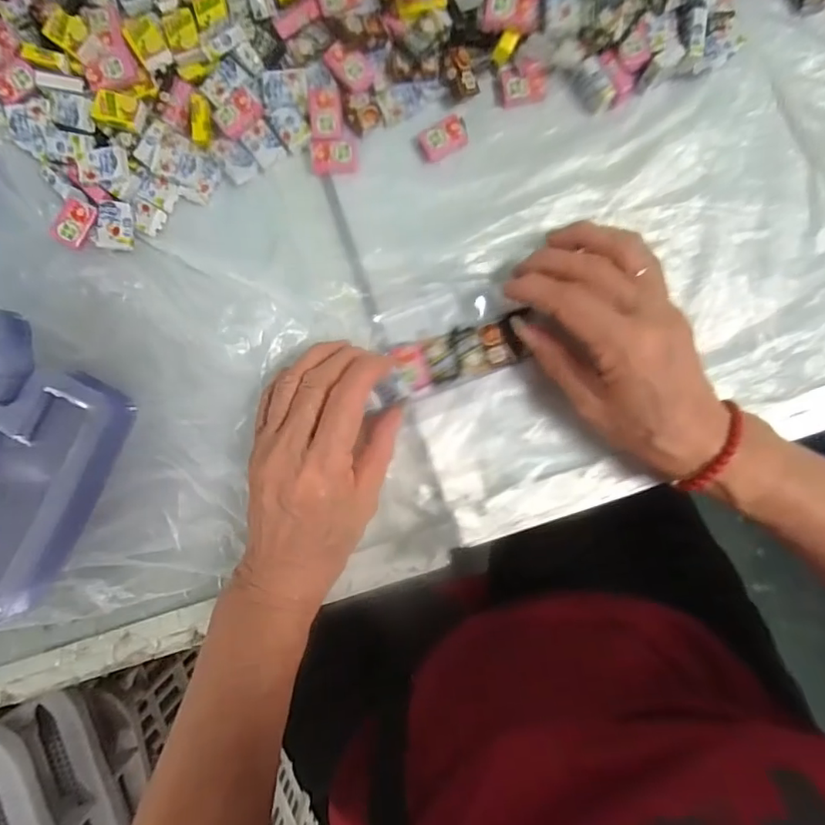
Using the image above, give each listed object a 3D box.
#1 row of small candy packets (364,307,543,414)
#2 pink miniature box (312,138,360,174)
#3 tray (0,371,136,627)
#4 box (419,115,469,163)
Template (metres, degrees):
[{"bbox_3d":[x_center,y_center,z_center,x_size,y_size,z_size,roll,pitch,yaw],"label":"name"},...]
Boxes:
[{"bbox_3d":[0.017,-0.030,0.315,0.085,0.013,0.032,-22,92,3],"label":"row of small candy packets"},{"bbox_3d":[-0.044,-0.148,0.316,0.027,0.006,0.018,-3,91,2],"label":"pink miniature box"},{"bbox_3d":[-0.222,0.041,0.313,0.083,0.032,0.145,29,92,1],"label":"tray"},{"bbox_3d":[0.018,-0.157,0.315,0.029,0.007,0.019,-29,90,2],"label":"box"}]

